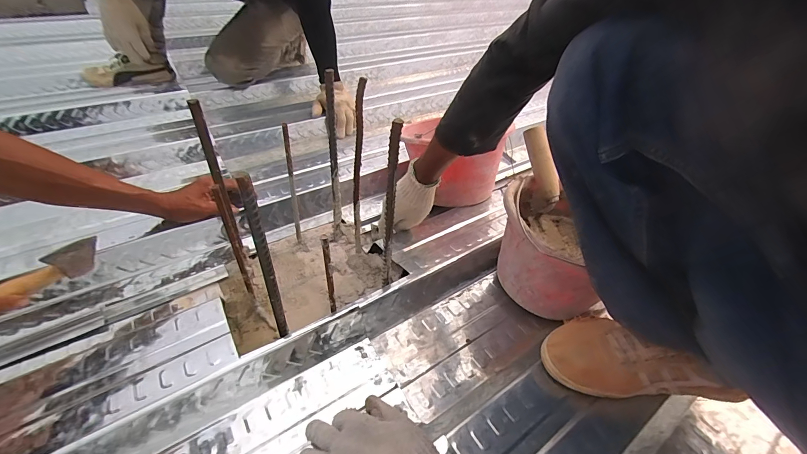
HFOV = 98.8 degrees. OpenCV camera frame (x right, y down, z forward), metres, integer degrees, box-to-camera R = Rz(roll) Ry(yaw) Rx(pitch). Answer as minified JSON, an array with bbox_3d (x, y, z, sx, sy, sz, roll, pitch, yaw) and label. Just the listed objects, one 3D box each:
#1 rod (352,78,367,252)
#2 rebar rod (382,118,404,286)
[{"bbox_3d":[-0.069,-0.071,0.537,0.019,0.314,0.015,-3,43,-10],"label":"rod"},{"bbox_3d":[-0.019,-0.016,0.472,0.016,0.268,0.013,-29,51,-35],"label":"rebar rod"}]

